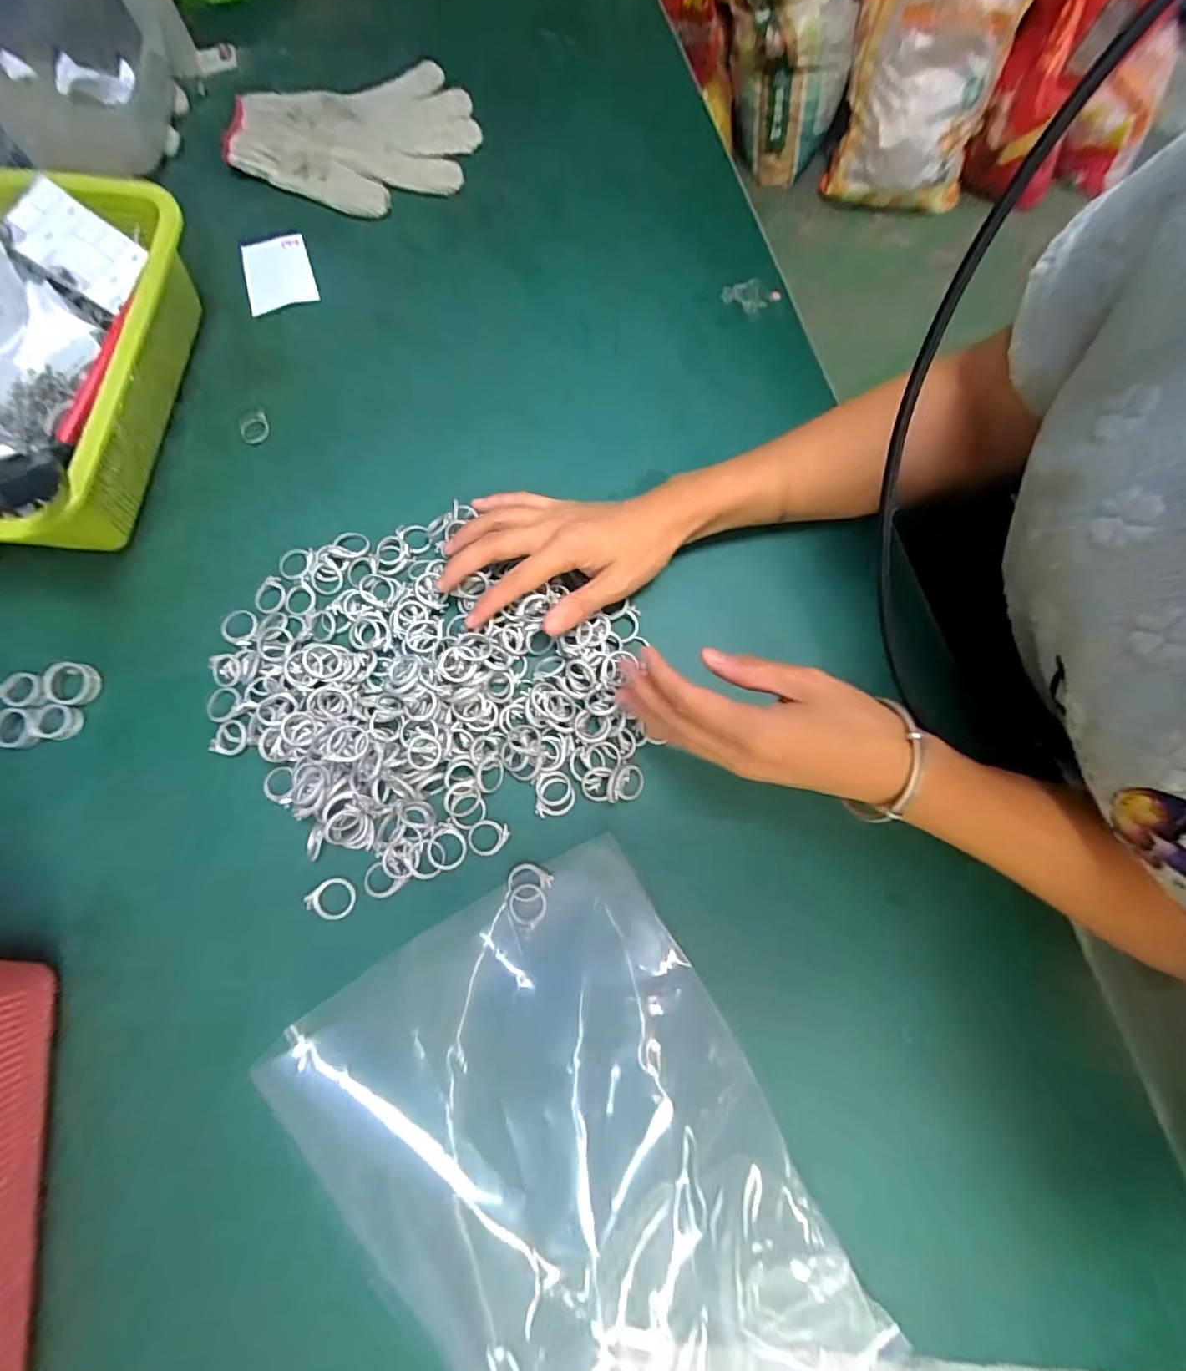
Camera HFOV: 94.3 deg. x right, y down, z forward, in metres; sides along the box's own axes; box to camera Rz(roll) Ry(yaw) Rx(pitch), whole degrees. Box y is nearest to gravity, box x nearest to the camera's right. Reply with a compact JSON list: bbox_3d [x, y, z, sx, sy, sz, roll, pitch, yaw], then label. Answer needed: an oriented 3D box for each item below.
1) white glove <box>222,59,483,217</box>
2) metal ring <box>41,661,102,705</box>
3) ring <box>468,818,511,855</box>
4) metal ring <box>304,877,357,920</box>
[{"bbox_3d":[-0.201,-0.463,0.471,0.204,0.016,0.143,-18,76,-6],"label":"white glove"},{"bbox_3d":[-0.334,-0.001,0.353,0.032,0.007,0.027,11,75,2],"label":"metal ring"},{"bbox_3d":[-0.063,0.092,0.331,0.023,0.004,0.021,0,75,-1],"label":"ring"},{"bbox_3d":[-0.153,0.126,0.324,0.026,0.005,0.023,32,77,7],"label":"metal ring"}]

